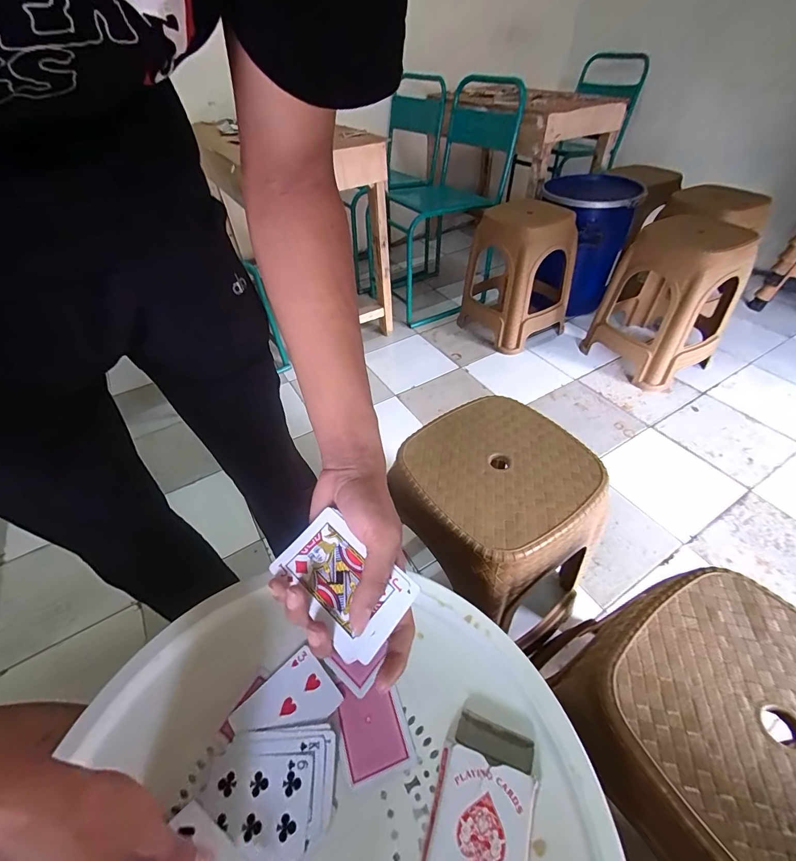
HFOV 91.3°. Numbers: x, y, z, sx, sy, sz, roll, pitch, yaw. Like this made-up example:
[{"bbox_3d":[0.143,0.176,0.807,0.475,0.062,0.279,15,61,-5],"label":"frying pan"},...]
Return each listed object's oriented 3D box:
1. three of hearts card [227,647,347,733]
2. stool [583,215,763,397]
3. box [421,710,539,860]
[{"bbox_3d":[-0.102,0.252,0.355,0.084,0.004,0.062,-35,56,-25],"label":"three of hearts card"},{"bbox_3d":[0.909,-0.442,1.312,0.355,0.528,0.328,-24,49,-20],"label":"stool"},{"bbox_3d":[0.064,0.294,0.299,0.071,0.023,0.119,17,49,16],"label":"box"}]

